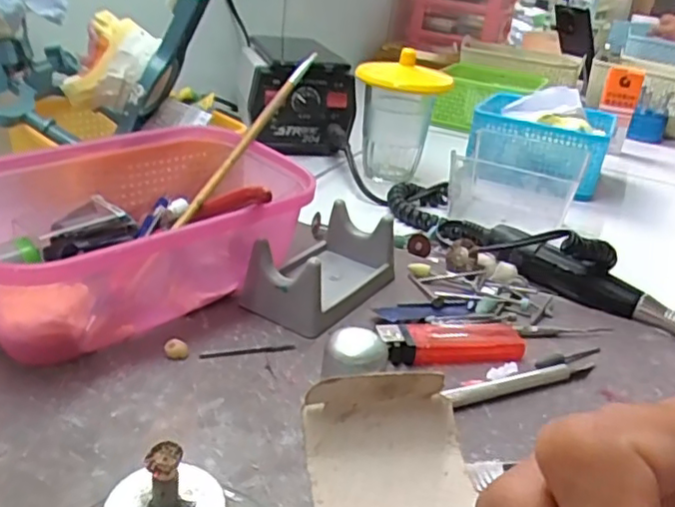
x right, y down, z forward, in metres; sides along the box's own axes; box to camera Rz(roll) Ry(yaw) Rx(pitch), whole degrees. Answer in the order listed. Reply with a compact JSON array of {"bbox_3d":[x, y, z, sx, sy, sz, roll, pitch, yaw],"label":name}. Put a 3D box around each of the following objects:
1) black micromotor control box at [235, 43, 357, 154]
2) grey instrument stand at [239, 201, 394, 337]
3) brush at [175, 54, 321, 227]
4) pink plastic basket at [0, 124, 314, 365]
[{"bbox_3d":[-0.040,-0.158,0.646,0.104,0.088,0.121,2,27,-10],"label":"black micromotor control box"},{"bbox_3d":[-0.007,0.005,0.373,0.057,0.037,0.097,21,30,25],"label":"grey instrument stand"},{"bbox_3d":[-0.054,-0.080,0.408,0.011,0.009,0.178,16,51,17],"label":"brush"},{"bbox_3d":[-0.108,-0.011,0.348,0.123,0.066,0.194,27,33,34],"label":"pink plastic basket"}]

